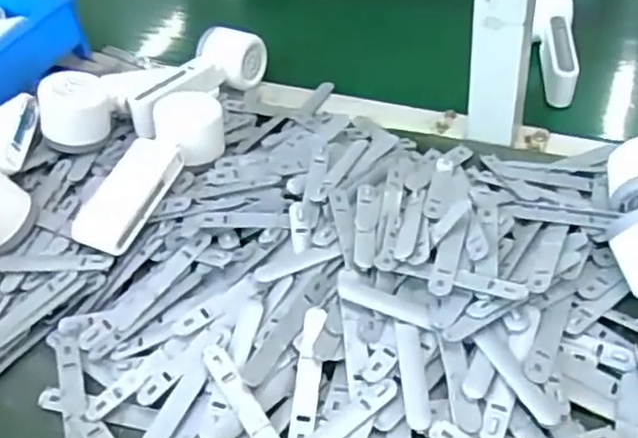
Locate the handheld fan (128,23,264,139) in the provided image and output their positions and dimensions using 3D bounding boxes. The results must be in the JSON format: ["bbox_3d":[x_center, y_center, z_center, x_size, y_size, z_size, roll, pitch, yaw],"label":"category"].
[{"bbox_3d":[-0.121,-0.136,0.643,0.047,0.050,0.168,23,52,28],"label":"handheld fan"}]

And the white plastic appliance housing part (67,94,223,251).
[{"bbox_3d":[-0.139,-0.044,0.529,0.053,0.041,0.160,17,49,24],"label":"white plastic appliance housing part"}]

